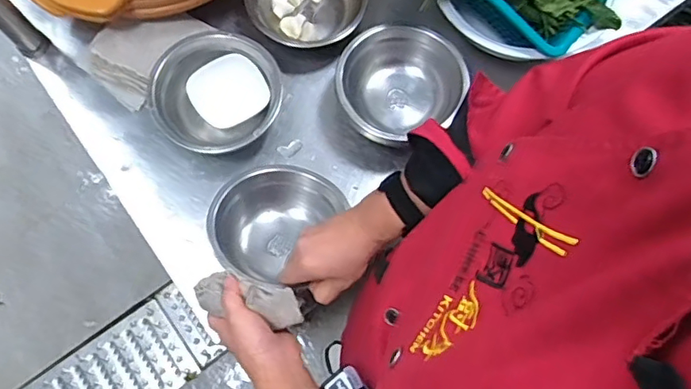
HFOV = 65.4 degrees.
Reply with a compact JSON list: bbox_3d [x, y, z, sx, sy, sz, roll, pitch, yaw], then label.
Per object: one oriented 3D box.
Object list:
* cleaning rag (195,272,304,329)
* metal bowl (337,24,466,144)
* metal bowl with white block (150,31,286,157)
[{"bbox_3d":[-0.104,0.112,0.582,0.117,0.037,0.042,10,74,10],"label":"cleaning rag"},{"bbox_3d":[0.074,-0.145,0.740,0.172,0.084,0.155,-28,77,-8],"label":"metal bowl"},{"bbox_3d":[-0.170,-0.134,0.730,0.160,0.085,0.171,0,74,-1],"label":"metal bowl with white block"}]

